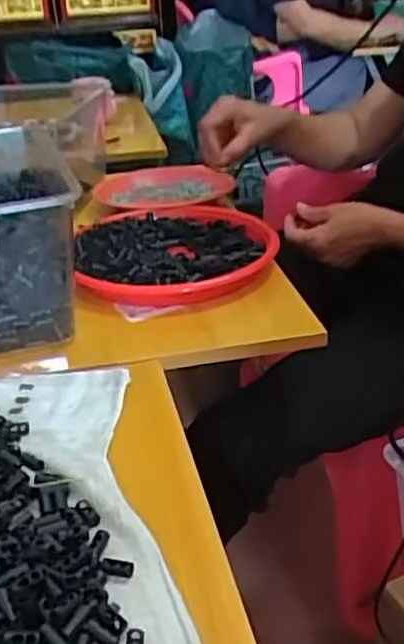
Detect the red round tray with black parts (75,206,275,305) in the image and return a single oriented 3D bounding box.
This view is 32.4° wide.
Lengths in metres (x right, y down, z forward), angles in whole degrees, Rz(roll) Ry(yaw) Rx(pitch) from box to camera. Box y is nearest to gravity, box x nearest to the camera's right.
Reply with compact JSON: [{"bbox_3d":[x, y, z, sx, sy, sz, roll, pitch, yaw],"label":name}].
[{"bbox_3d":[-0.031,-0.089,0.817,0.225,0.037,0.265,-5,28,-6],"label":"red round tray with black parts"}]

